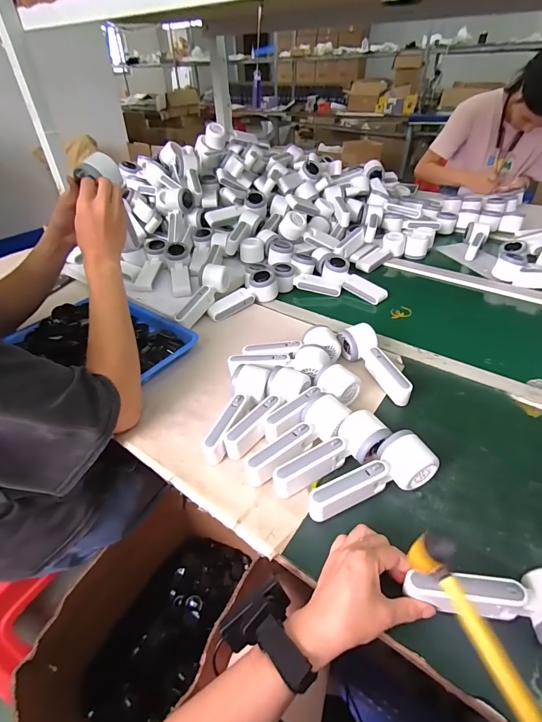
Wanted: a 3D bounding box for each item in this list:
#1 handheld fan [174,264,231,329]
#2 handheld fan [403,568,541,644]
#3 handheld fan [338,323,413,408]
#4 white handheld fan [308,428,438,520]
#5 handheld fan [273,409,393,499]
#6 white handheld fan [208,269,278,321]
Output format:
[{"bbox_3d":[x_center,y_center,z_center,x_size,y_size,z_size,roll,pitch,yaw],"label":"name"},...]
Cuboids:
[{"bbox_3d":[-0.146,-0.136,0.761,0.047,0.051,0.161,20,68,26],"label":"handheld fan"},{"bbox_3d":[0.215,0.221,0.337,0.163,0.047,0.055,5,41,11],"label":"handheld fan"},{"bbox_3d":[0.172,0.006,0.602,0.060,0.059,0.160,-13,41,-11],"label":"handheld fan"},{"bbox_3d":[0.121,0.146,0.437,0.158,0.056,0.056,-21,43,-20],"label":"white handheld fan"},{"bbox_3d":[0.081,0.128,0.461,0.162,0.052,0.055,-28,45,-26],"label":"handheld fan"},{"bbox_3d":[-0.062,-0.139,0.796,0.170,0.060,0.049,-33,46,-12],"label":"white handheld fan"}]

